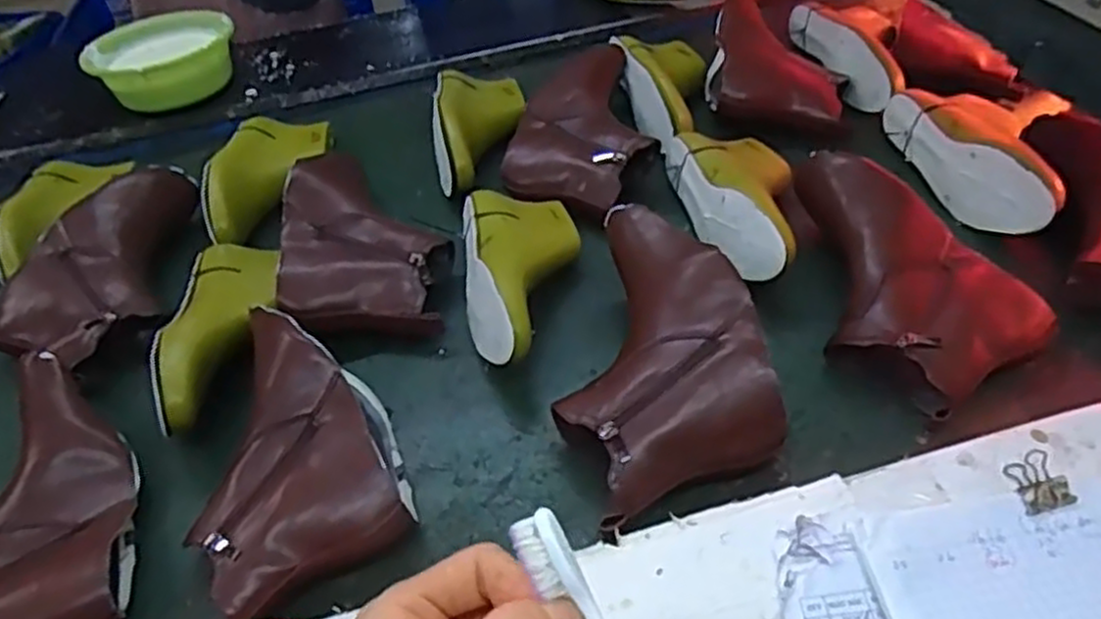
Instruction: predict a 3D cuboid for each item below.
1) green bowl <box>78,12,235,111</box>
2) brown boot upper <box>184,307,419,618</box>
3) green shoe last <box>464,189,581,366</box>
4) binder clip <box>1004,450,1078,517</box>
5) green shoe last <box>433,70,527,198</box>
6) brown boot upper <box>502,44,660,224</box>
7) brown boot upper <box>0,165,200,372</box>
[{"bbox_3d":[-0.513,-0.328,1.032,0.190,0.080,0.146,-28,49,-19],"label":"green bowl"},{"bbox_3d":[-0.200,0.105,0.586,0.148,0.081,0.235,-19,47,-12],"label":"brown boot upper"},{"bbox_3d":[-0.027,-0.039,0.705,0.106,0.079,0.228,-6,46,1],"label":"green shoe last"},{"bbox_3d":[0.324,0.111,0.504,0.034,0.022,0.039,-12,46,-6],"label":"binder clip"},{"bbox_3d":[-0.085,-0.214,0.899,0.100,0.071,0.223,-3,46,3],"label":"green shoe last"},{"bbox_3d":[0.046,-0.224,0.884,0.157,0.057,0.303,5,47,11],"label":"brown boot upper"},{"bbox_3d":[-0.440,-0.054,0.773,0.152,0.058,0.272,12,49,17],"label":"brown boot upper"}]

